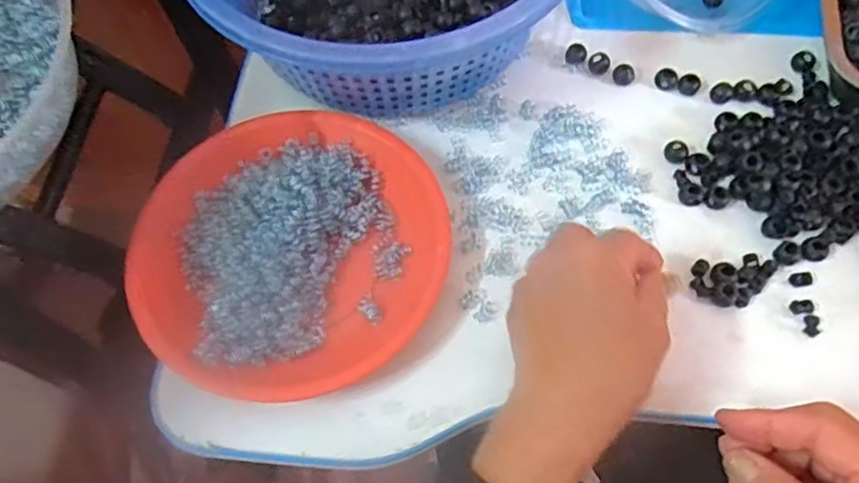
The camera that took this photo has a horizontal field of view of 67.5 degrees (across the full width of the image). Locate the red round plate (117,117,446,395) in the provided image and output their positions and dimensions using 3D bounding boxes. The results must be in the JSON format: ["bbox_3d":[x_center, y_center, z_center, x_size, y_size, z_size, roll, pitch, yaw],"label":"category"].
[{"bbox_3d":[-0.089,0.001,0.409,0.189,0.033,0.189,-1,63,2],"label":"red round plate"}]

